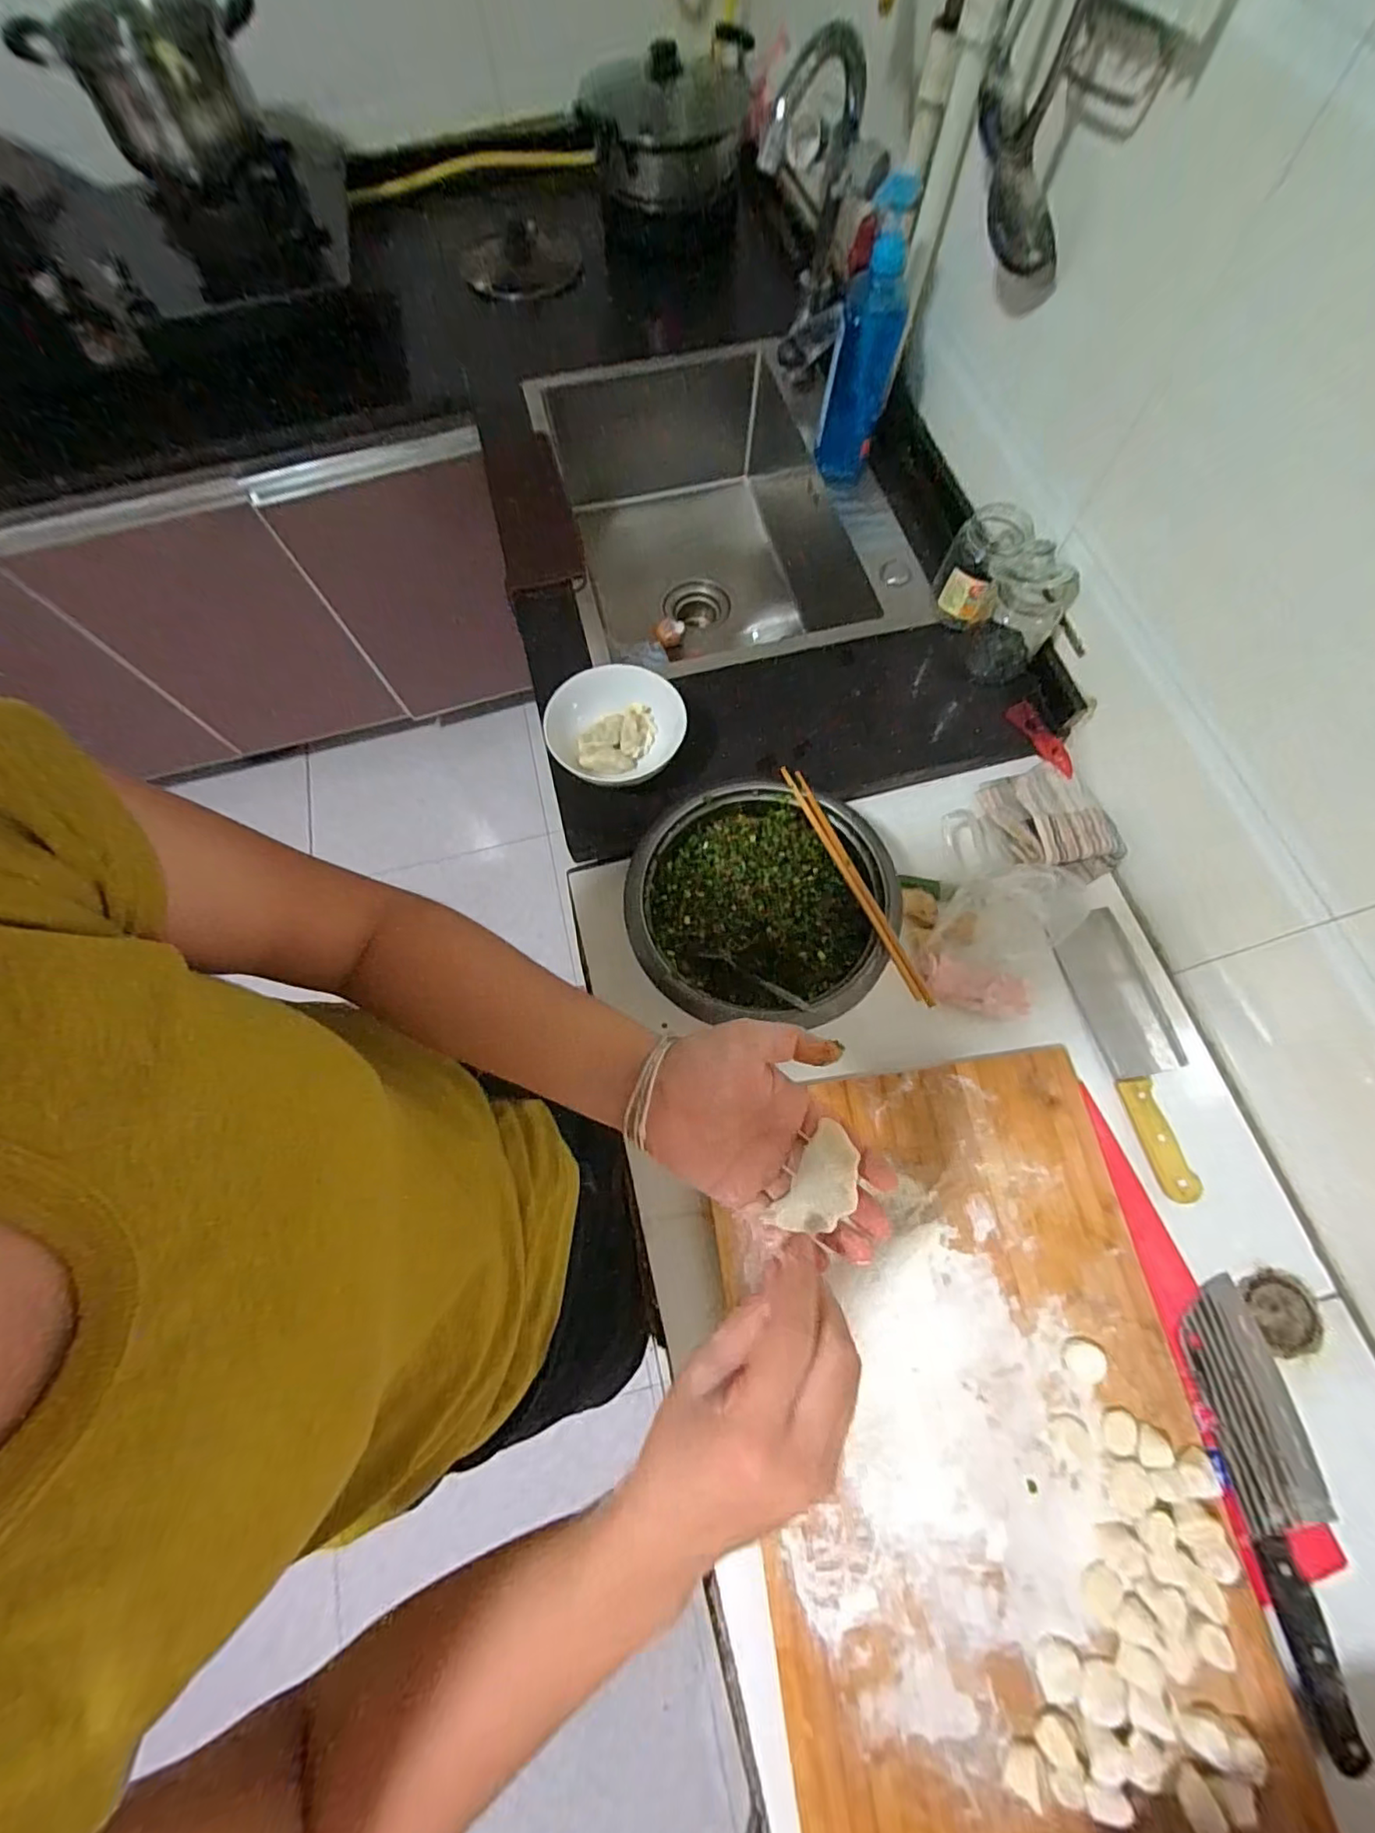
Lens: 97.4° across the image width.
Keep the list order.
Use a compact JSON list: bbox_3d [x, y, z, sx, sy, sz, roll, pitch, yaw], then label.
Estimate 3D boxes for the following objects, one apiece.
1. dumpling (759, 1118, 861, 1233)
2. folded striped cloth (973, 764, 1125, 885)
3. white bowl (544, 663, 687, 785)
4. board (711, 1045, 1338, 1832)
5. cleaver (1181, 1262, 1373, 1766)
[{"bbox_3d":[0.069,0.144,0.312,0.055,0.019,0.031,-45,43,-20],"label":"dumpling"},{"bbox_3d":[0.406,-0.108,0.681,0.104,0.051,0.151,-17,71,-3],"label":"folded striped cloth"},{"bbox_3d":[-0.080,-0.200,0.660,0.137,0.060,0.137,-1,71,2],"label":"white bowl"},{"bbox_3d":[0.235,0.423,0.513,0.363,0.040,0.561,-9,70,0],"label":"board"},{"bbox_3d":[0.488,0.475,0.491,0.081,0.027,0.295,-6,70,0],"label":"cleaver"}]

